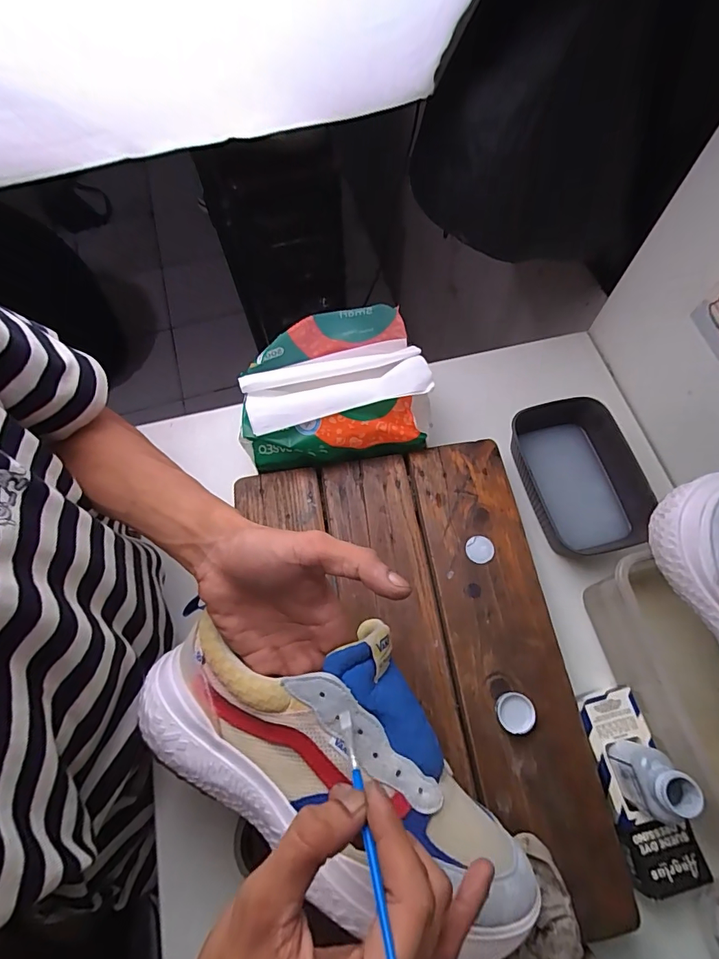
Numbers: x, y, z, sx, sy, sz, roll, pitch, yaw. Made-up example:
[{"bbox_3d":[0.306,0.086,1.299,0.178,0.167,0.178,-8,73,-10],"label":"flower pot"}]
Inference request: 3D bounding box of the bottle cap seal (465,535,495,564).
[{"bbox_3d":[0.118,0.068,0.439,0.027,0.004,0.027,8,68,5],"label":"bottle cap seal"}]

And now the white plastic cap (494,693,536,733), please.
[{"bbox_3d":[0.131,0.197,0.380,0.030,0.012,0.029,8,68,5],"label":"white plastic cap"}]

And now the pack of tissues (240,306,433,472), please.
[{"bbox_3d":[-0.025,-0.092,0.472,0.193,0.077,0.131,-10,68,-3],"label":"pack of tissues"}]

